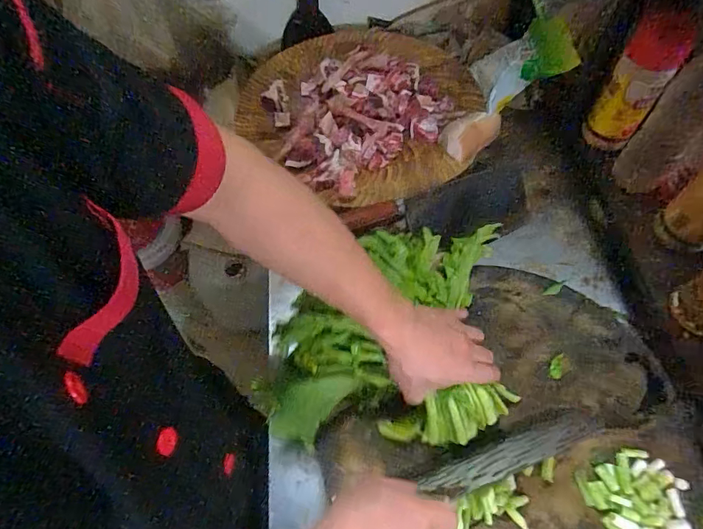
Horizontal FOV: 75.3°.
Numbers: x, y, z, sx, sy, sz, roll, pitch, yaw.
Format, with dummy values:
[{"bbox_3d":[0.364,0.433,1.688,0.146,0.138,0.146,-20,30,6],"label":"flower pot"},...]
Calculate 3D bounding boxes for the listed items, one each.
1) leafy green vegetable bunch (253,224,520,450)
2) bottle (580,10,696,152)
[{"bbox_3d":[0.042,0.071,0.528,0.278,0.076,0.258,-1,61,1],"label":"leafy green vegetable bunch"},{"bbox_3d":[0.368,-0.233,0.596,0.064,0.168,0.060,28,66,16],"label":"bottle"}]

